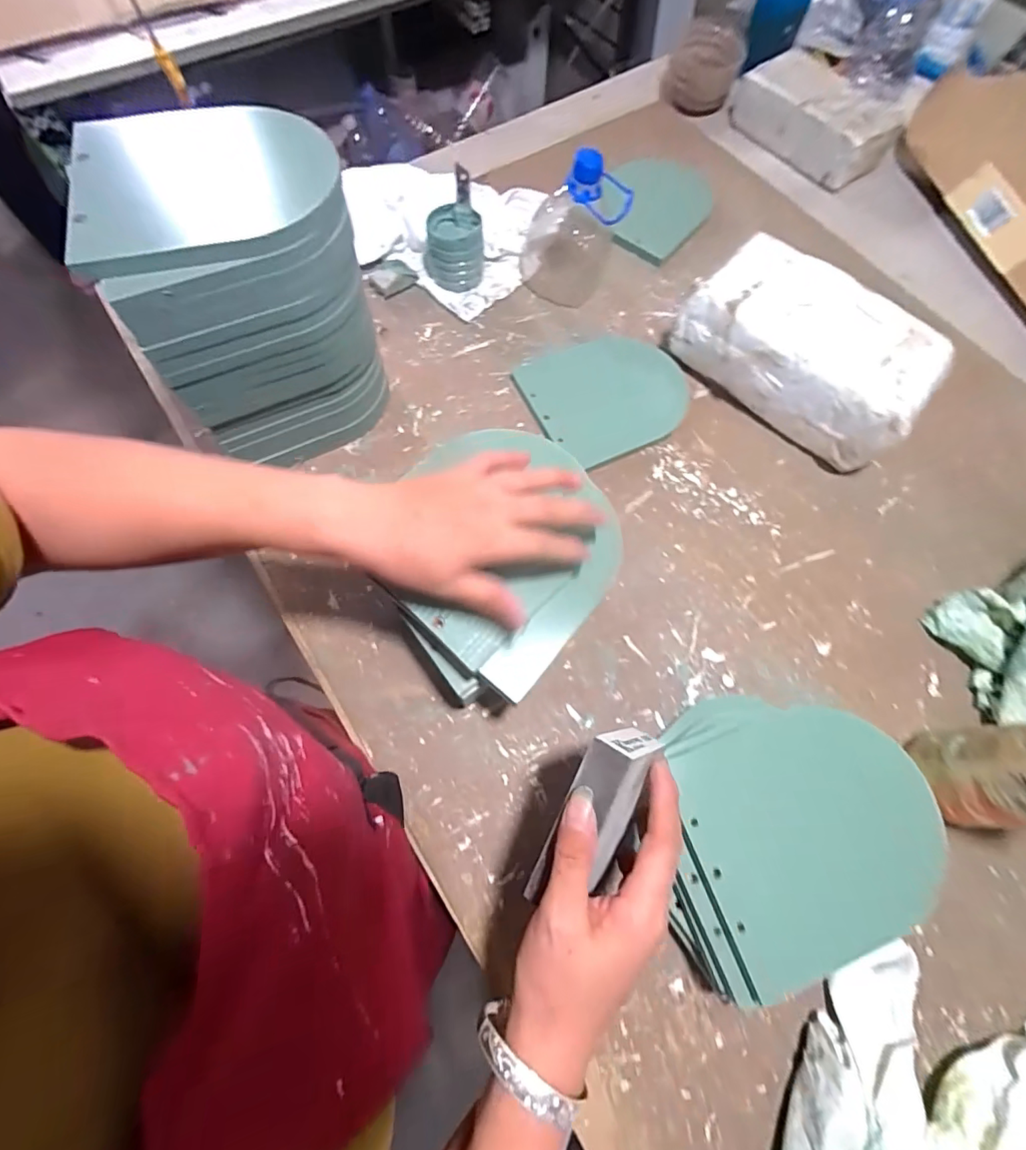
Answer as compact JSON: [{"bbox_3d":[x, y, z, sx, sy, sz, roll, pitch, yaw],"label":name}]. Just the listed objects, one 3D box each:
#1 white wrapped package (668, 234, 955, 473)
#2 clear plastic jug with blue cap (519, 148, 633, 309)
[{"bbox_3d":[0.297,-0.227,0.513,0.246,0.109,0.111,42,74,13],"label":"white wrapped package"},{"bbox_3d":[0.068,-0.398,0.561,0.112,0.143,0.100,5,70,1],"label":"clear plastic jug with blue cap"}]

